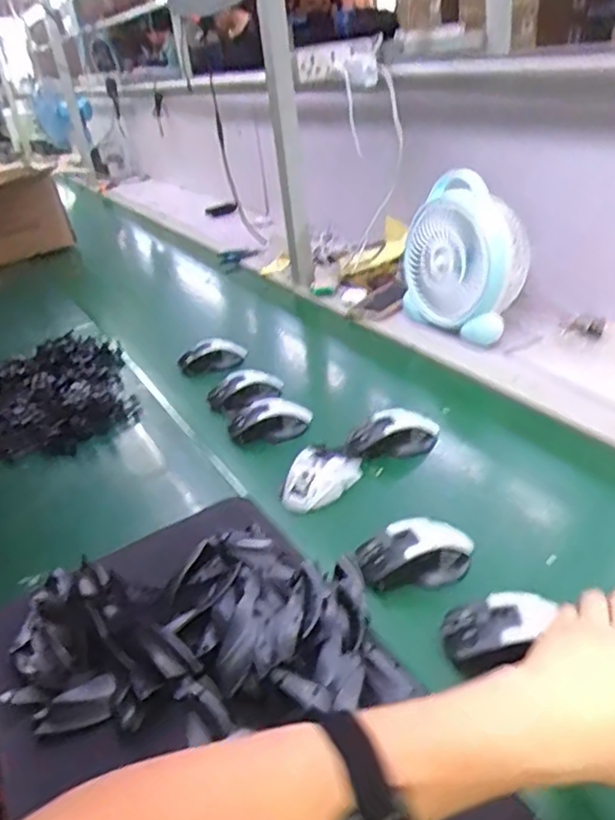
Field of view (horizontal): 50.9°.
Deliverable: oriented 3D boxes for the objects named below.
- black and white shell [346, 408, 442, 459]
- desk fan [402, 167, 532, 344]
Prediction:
[{"bbox_3d":[0.110,0.033,0.834,0.122,0.042,0.058,-7,29,-1],"label":"black and white shell"},{"bbox_3d":[0.258,-0.252,1.076,0.122,0.238,0.213,-17,31,-17],"label":"desk fan"}]

